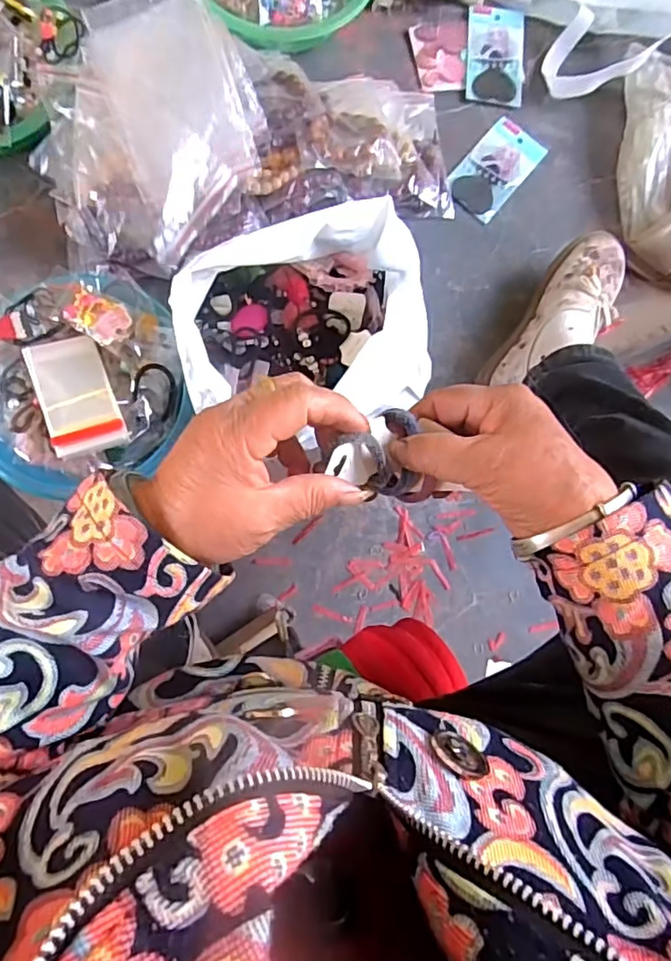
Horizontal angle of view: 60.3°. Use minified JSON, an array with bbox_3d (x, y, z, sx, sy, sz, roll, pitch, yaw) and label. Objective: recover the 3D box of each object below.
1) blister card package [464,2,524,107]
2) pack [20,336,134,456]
[{"bbox_3d":[0.210,-0.559,0.753,0.076,0.006,0.142,5,83,-5],"label":"blister card package"},{"bbox_3d":[-0.249,-0.082,0.553,0.065,0.015,0.119,-21,75,-19],"label":"pack"}]

